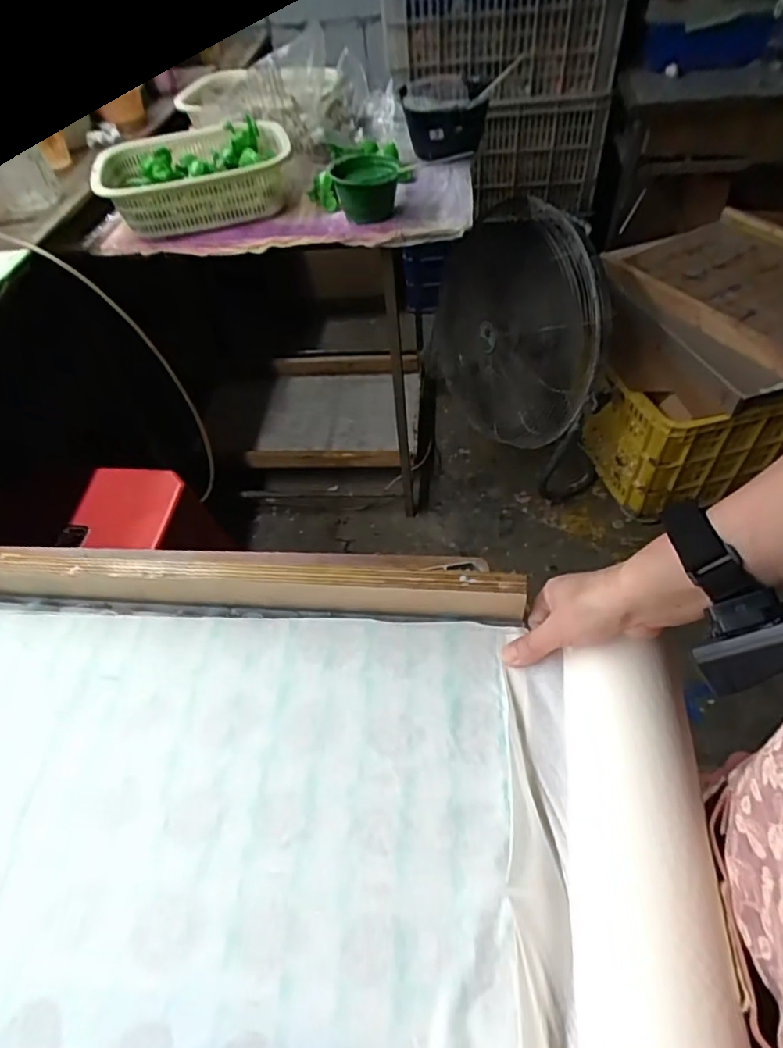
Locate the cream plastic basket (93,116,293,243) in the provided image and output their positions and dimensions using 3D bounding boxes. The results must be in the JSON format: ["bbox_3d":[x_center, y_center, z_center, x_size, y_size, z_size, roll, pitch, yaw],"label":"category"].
[{"bbox_3d":[-0.320,-0.566,0.948,0.315,0.085,0.189,-14,51,-5],"label":"cream plastic basket"}]

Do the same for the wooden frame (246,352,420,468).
[{"bbox_3d":[-0.146,-0.320,1.596,0.426,0.071,0.439,1,51,6],"label":"wooden frame"}]

